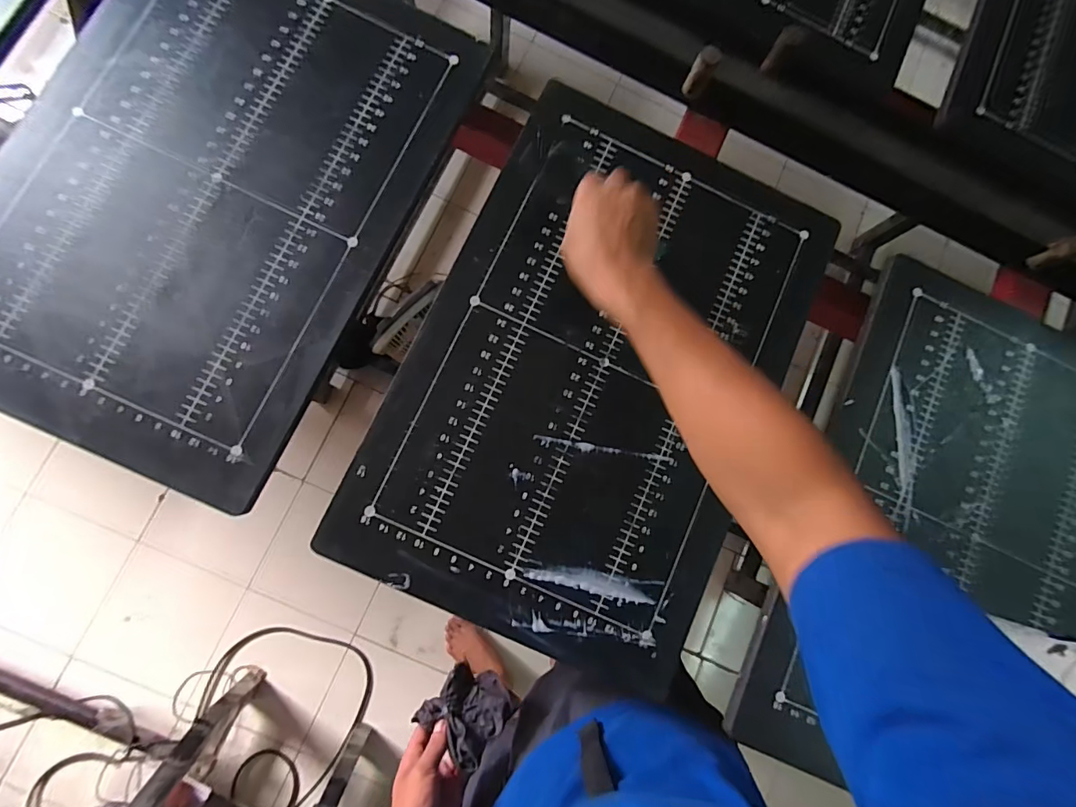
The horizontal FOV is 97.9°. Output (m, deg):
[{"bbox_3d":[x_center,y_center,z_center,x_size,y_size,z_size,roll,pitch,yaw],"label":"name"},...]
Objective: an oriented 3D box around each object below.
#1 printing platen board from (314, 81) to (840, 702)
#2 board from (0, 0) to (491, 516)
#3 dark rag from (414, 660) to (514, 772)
[{"bbox_3d":[0.073,-0.039,0.528,0.391,0.014,0.592,25,81,-3],"label":"printing platen board"},{"bbox_3d":[-0.355,-0.232,0.500,0.407,0.024,0.581,24,81,-3],"label":"board"},{"bbox_3d":[-0.085,0.366,0.565,0.090,0.088,0.073,38,80,0],"label":"dark rag"}]

